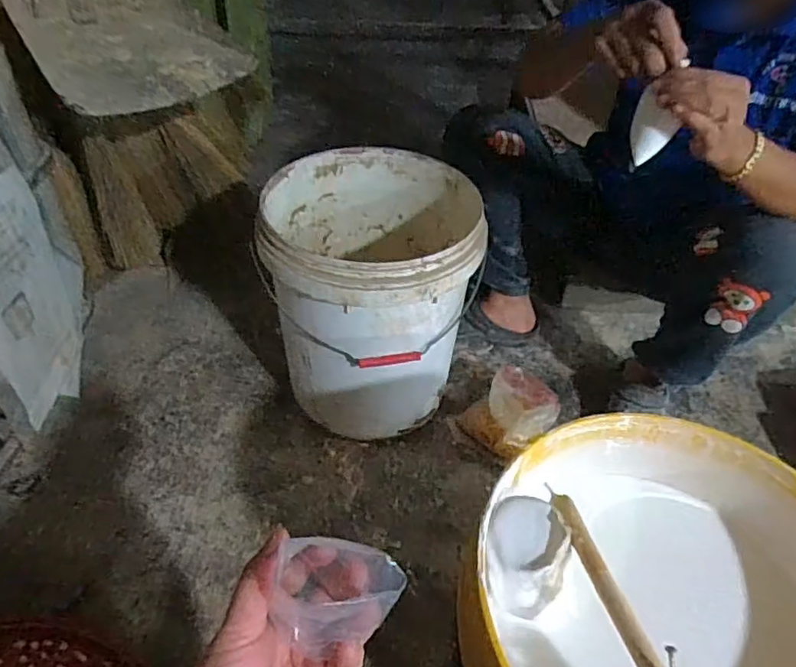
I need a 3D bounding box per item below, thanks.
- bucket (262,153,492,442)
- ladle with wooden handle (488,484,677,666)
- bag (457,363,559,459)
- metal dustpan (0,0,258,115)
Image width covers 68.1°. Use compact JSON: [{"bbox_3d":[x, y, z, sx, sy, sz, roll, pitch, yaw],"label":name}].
[{"bbox_3d":[-0.044,-0.047,0.930,0.290,0.364,0.316,2,43,-2],"label":"bucket"},{"bbox_3d":[0.153,0.233,0.361,0.076,0.061,0.312,-14,35,-18],"label":"ladle with wooden handle"},{"bbox_3d":[0.185,0.136,0.958,0.134,0.077,0.130,-32,53,-32],"label":"bag"},{"bbox_3d":[-0.408,-0.459,0.911,0.320,0.118,0.278,-32,54,-32],"label":"metal dustpan"}]

